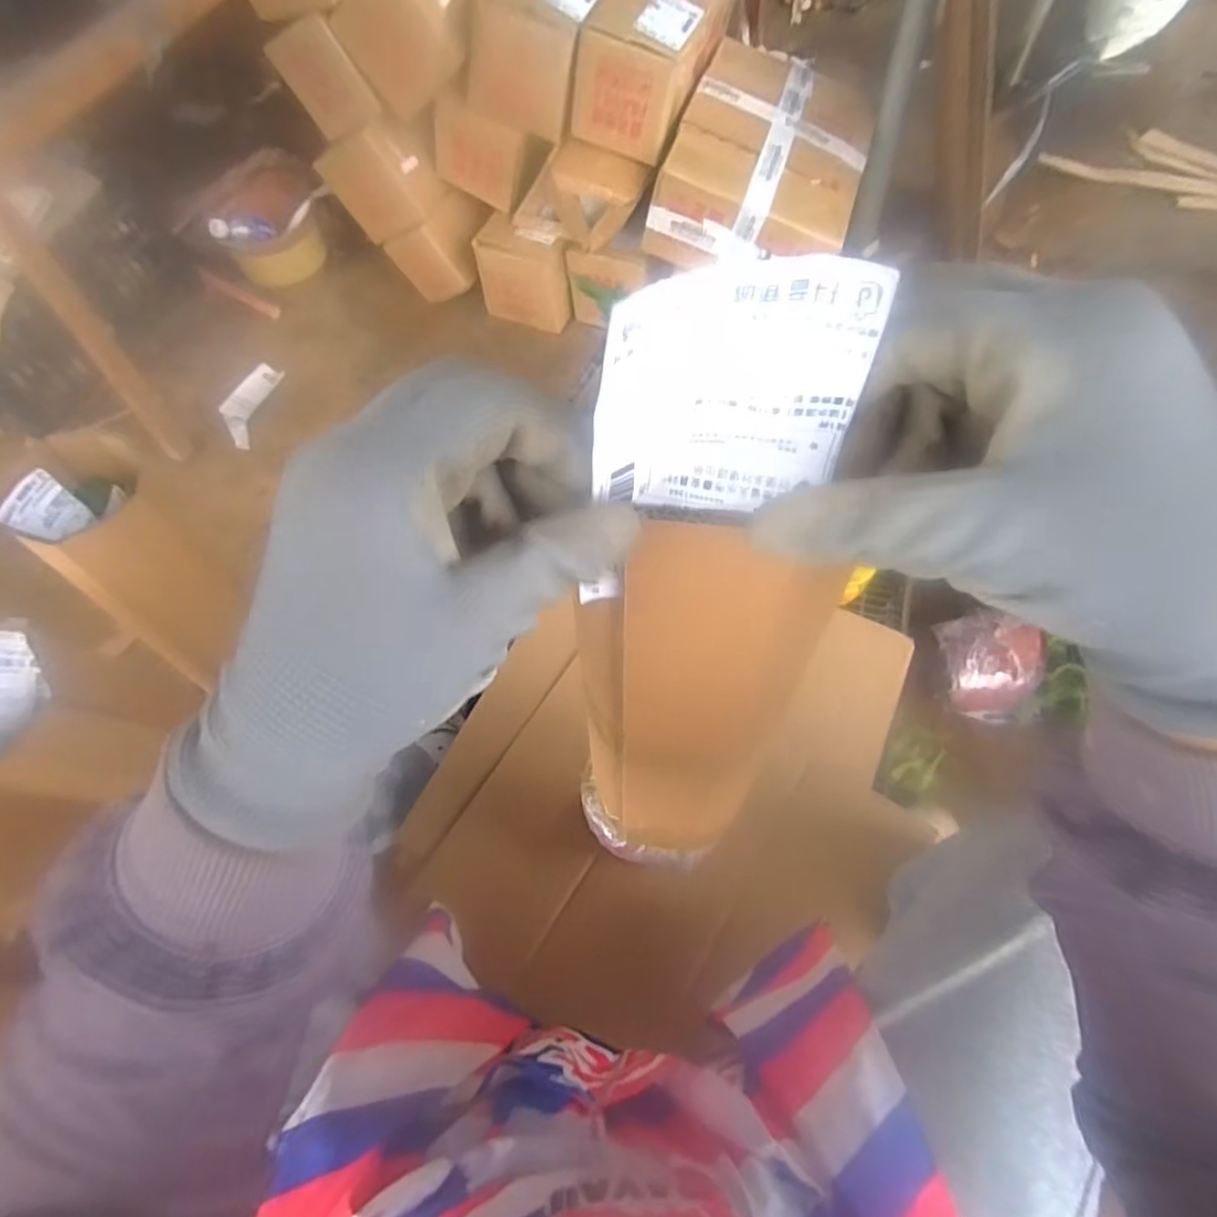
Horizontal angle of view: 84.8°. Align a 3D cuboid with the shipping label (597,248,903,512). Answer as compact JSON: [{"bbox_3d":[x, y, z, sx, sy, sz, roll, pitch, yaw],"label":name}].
[{"bbox_3d":[0.031,-0.055,0.180,0.068,0.068,0.021,-9,64,-3],"label":"shipping label"}]

